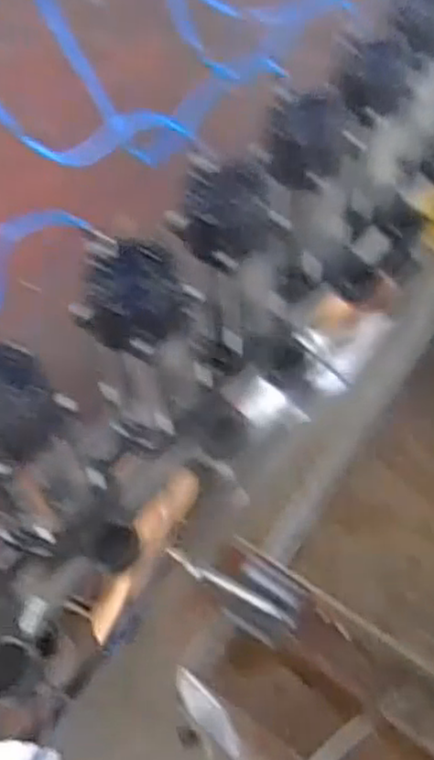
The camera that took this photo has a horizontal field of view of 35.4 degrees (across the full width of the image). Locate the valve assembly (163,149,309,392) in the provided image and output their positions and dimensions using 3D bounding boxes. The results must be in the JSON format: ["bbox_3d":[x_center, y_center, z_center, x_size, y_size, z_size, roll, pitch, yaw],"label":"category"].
[{"bbox_3d":[0.034,-0.111,0.738,0.107,0.261,0.084,-40,43,-22],"label":"valve assembly"}]

